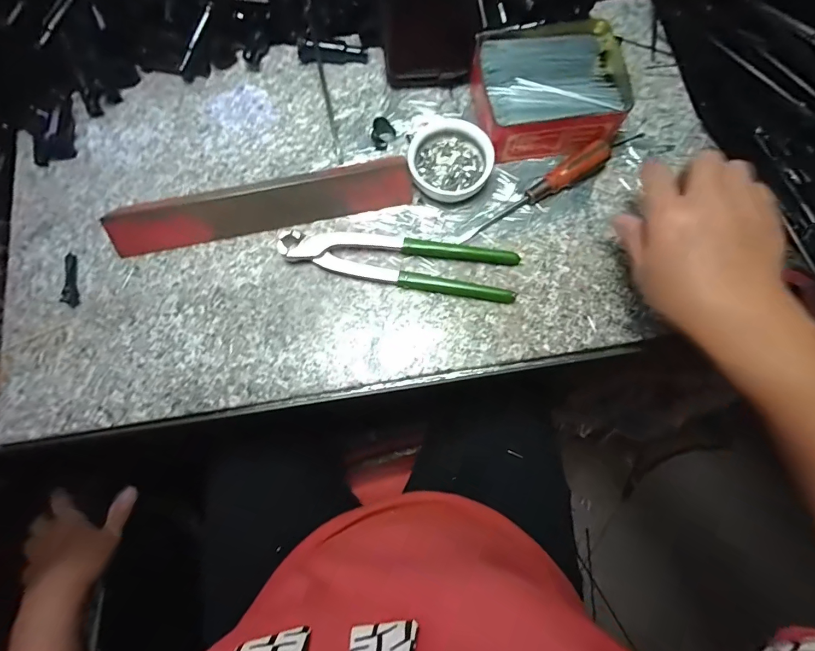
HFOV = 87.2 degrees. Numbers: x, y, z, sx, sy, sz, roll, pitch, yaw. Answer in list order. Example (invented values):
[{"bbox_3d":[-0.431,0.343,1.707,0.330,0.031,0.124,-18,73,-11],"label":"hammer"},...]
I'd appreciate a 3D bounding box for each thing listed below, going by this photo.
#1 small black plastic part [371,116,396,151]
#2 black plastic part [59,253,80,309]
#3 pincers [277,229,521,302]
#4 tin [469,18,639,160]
[{"bbox_3d":[-0.023,-0.174,0.388,0.015,0.023,0.020,37,79,10],"label":"small black plastic part"},{"bbox_3d":[-0.286,-0.040,0.364,0.012,0.008,0.048,-9,76,-1],"label":"black plastic part"},{"bbox_3d":[-0.007,-0.057,0.366,0.198,0.019,0.046,8,76,3],"label":"pincers"},{"bbox_3d":[0.128,-0.211,0.390,0.126,0.044,0.112,-7,76,0],"label":"tin"}]

